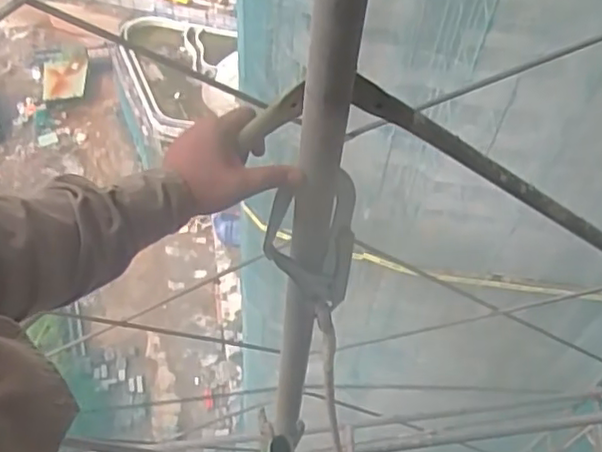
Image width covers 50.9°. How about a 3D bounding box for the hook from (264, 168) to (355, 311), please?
[{"bbox_3d":[0.012,0.023,0.726,0.102,0.182,0.023,-4,34,-13],"label":"hook"}]

